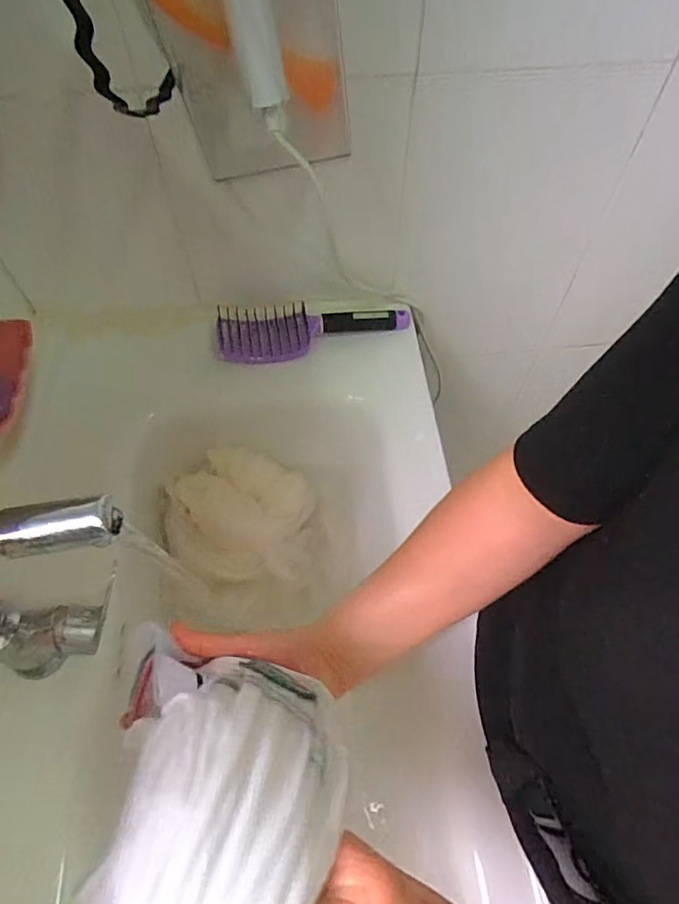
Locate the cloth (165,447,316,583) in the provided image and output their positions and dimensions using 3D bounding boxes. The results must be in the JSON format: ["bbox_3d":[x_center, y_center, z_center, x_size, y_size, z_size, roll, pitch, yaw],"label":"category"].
[{"bbox_3d":[-0.115,0.071,0.615,0.168,0.072,0.151,4,59,2],"label":"cloth"}]

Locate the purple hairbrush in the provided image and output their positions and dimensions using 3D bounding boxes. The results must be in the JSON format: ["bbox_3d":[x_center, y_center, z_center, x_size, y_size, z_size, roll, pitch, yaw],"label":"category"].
[{"bbox_3d":[-0.034,-0.161,0.668,0.234,0.034,0.081,-7,59,-4],"label":"purple hairbrush"}]

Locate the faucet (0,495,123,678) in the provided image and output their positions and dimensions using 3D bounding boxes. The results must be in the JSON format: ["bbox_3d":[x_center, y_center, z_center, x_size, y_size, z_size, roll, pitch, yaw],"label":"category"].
[{"bbox_3d":[-0.201,0.102,0.374,0.158,0.245,0.034,-11,59,-7],"label":"faucet"}]

